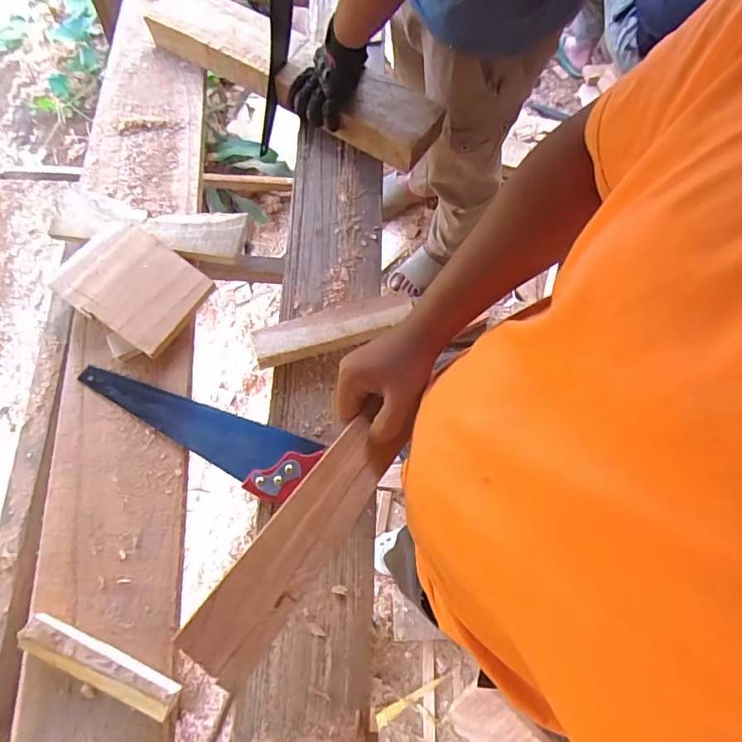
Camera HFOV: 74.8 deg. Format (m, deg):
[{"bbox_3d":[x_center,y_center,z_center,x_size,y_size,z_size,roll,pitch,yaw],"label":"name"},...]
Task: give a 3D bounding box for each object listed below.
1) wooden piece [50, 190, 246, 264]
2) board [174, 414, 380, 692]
[{"bbox_3d":[-0.348,-0.229,0.755,0.305,0.027,0.091,10,70,2],"label":"wooden piece"},{"bbox_3d":[-0.059,0.139,0.404,0.060,0.018,0.219,41,60,-5],"label":"board"}]

